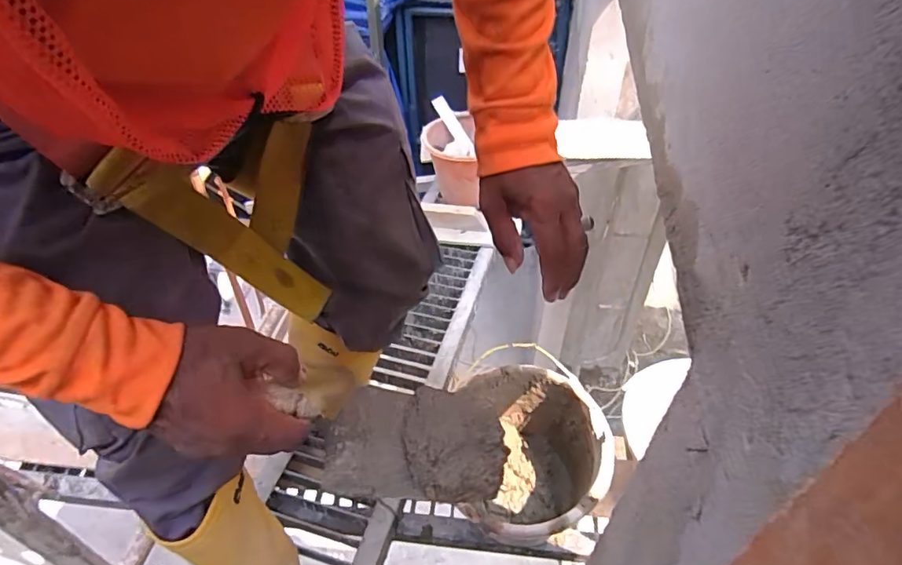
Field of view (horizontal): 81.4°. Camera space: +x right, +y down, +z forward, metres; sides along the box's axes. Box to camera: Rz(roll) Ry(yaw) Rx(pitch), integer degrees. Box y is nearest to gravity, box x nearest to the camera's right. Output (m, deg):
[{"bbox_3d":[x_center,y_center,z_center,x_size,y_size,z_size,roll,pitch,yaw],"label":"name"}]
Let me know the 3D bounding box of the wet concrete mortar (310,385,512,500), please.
[{"bbox_3d":[-0.030,0.119,0.411,0.140,0.037,0.089,5,44,6],"label":"wet concrete mortar"}]

